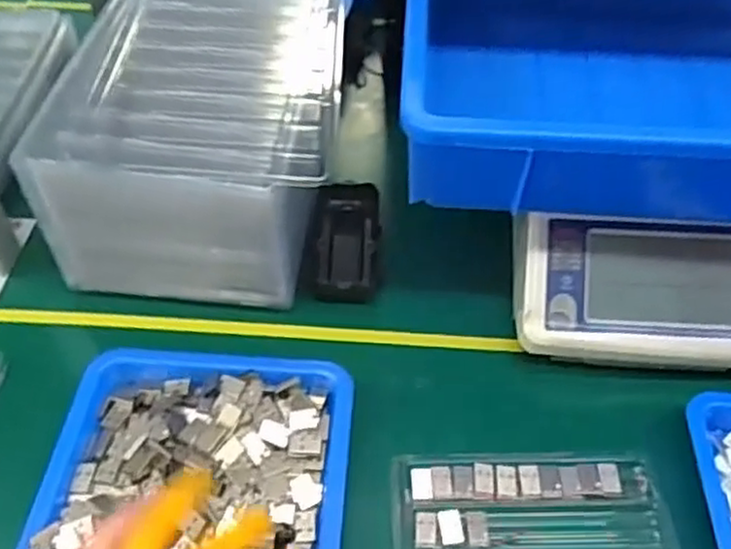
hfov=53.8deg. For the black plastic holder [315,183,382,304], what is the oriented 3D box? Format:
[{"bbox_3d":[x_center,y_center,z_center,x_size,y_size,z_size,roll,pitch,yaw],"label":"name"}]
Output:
[{"bbox_3d":[-0.013,-0.029,0.566,0.046,0.015,0.114,2,49,0],"label":"black plastic holder"}]

